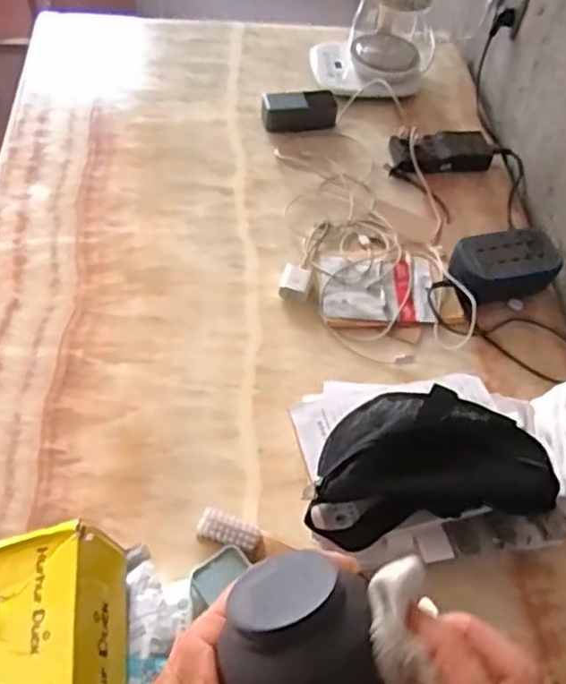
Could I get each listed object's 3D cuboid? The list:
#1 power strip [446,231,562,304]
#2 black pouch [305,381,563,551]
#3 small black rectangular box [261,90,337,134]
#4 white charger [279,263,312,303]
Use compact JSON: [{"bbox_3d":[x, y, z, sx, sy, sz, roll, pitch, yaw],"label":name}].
[{"bbox_3d":[0.328,-0.114,1.023,0.152,0.061,0.085,-9,56,-12],"label":"power strip"},{"bbox_3d":[0.157,0.125,0.795,0.273,0.062,0.182,-6,56,-10],"label":"black pouch"},{"bbox_3d":[0.031,-0.409,1.220,0.132,0.042,0.063,-7,56,-10],"label":"small black rectangular box"},{"bbox_3d":[0.018,-0.086,1.005,0.042,0.029,0.047,13,55,4],"label":"white charger"}]

